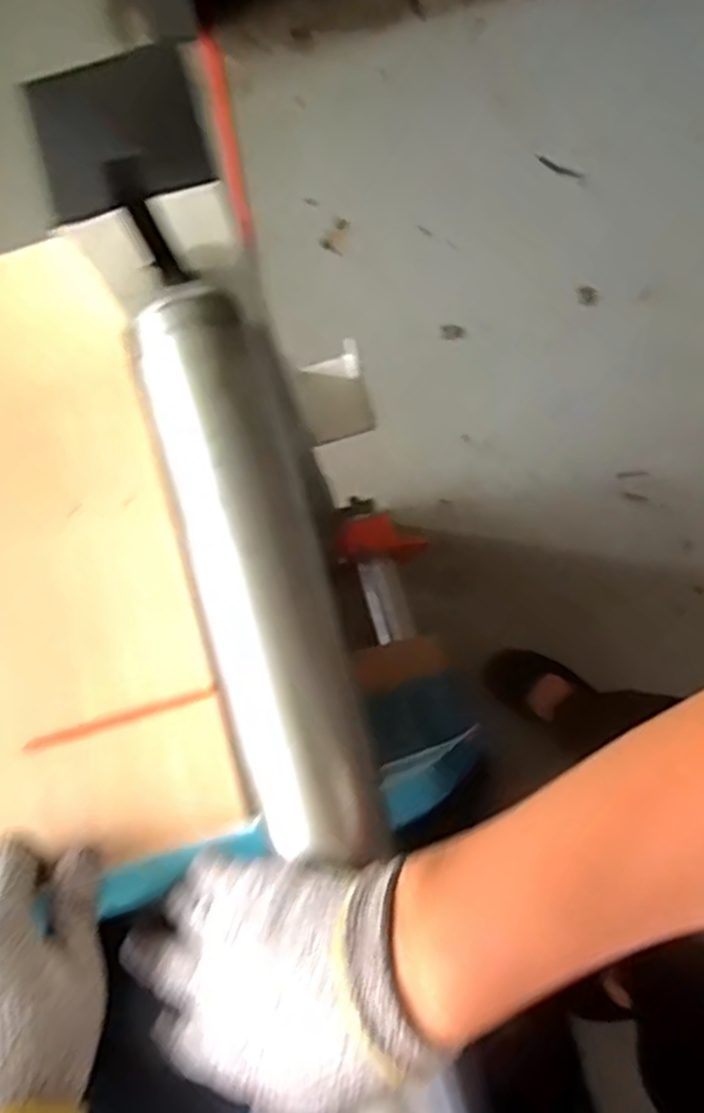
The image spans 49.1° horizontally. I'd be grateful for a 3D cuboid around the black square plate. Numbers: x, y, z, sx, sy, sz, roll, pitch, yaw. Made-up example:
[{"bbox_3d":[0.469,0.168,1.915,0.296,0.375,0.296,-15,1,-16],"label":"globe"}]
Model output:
[{"bbox_3d":[-0.108,-0.197,0.354,0.076,0.005,0.074,-14,83,-1],"label":"black square plate"}]

